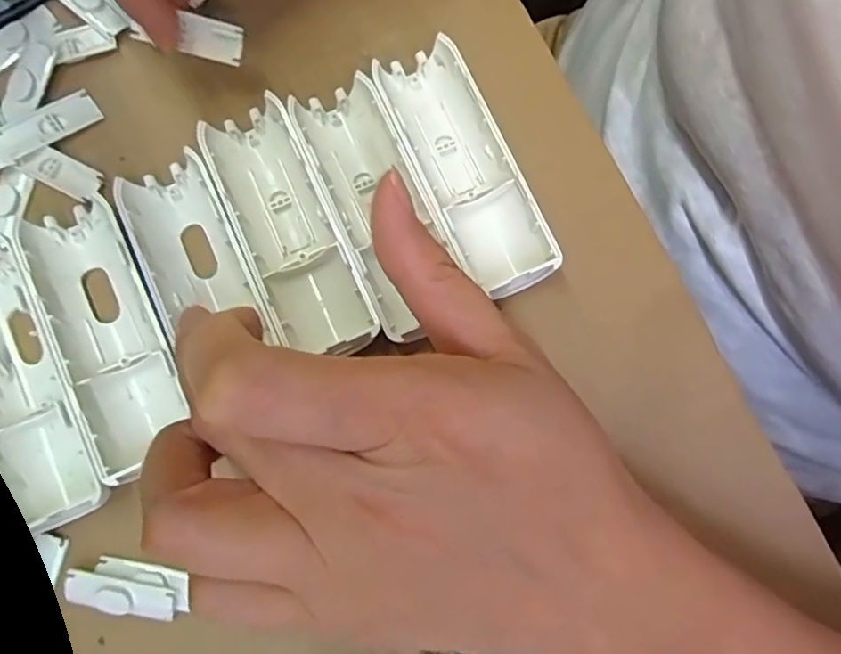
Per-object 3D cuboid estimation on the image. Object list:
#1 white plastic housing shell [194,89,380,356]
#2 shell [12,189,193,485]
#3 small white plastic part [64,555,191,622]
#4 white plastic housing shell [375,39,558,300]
[{"bbox_3d":[-0.047,-0.035,0.207,0.032,0.015,0.097,-24,81,-5],"label":"white plastic housing shell"},{"bbox_3d":[-0.105,0.001,0.198,0.032,0.015,0.094,-25,81,-5],"label":"shell"},{"bbox_3d":[-0.095,0.085,0.192,0.038,0.007,0.016,8,80,1],"label":"small white plastic part"},{"bbox_3d":[0.015,-0.057,0.212,0.032,0.015,0.095,-25,81,-5],"label":"white plastic housing shell"}]

